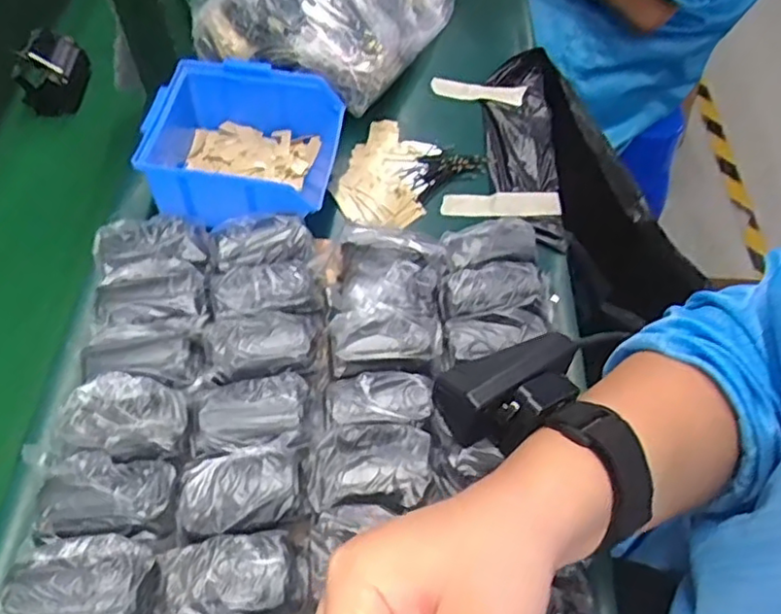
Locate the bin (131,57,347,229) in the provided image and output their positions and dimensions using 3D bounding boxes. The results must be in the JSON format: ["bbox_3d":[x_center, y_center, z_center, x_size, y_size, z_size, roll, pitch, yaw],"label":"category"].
[{"bbox_3d":[-0.113,-0.116,0.511,0.131,0.064,0.131,6,56,2],"label":"bin"}]

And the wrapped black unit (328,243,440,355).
[{"bbox_3d":[-0.002,-0.004,0.437,0.069,0.032,0.090,2,56,-1],"label":"wrapped black unit"}]

